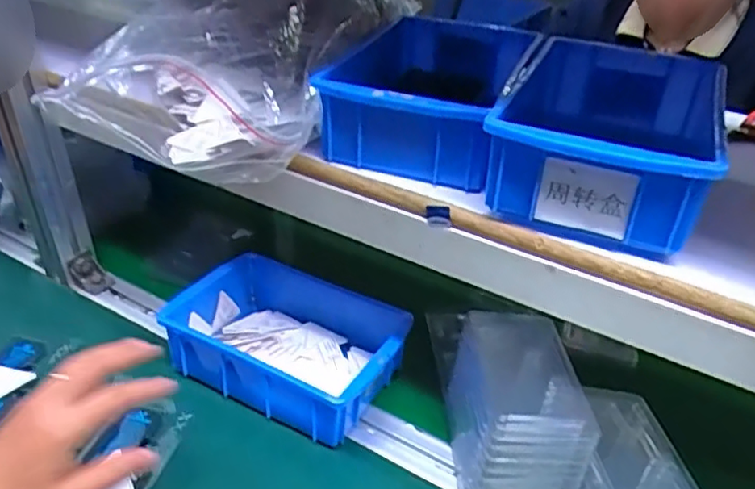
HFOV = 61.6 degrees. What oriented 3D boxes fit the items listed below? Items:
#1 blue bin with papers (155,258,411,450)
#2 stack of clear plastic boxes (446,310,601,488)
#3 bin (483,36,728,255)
[{"bbox_3d":[-0.078,0.089,0.597,0.197,0.070,0.148,19,37,22],"label":"blue bin with papers"},{"bbox_3d":[0.107,0.135,0.508,0.077,0.112,0.144,1,34,-3],"label":"stack of clear plastic boxes"},{"bbox_3d":[0.156,-0.079,0.441,0.131,0.067,0.195,15,36,17],"label":"bin"}]

